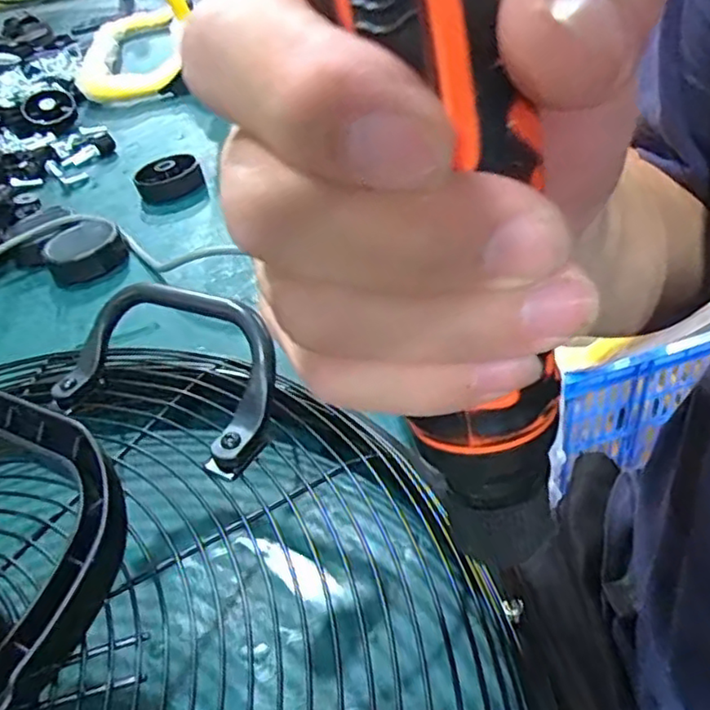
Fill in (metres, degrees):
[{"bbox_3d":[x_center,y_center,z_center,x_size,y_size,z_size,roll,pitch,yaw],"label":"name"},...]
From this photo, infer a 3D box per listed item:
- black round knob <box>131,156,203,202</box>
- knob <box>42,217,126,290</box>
[{"bbox_3d":[-0.186,-0.175,0.638,0.062,0.028,0.054,-21,40,-12],"label":"black round knob"},{"bbox_3d":[-0.232,-0.090,0.546,0.060,0.025,0.068,-29,43,-21],"label":"knob"}]

